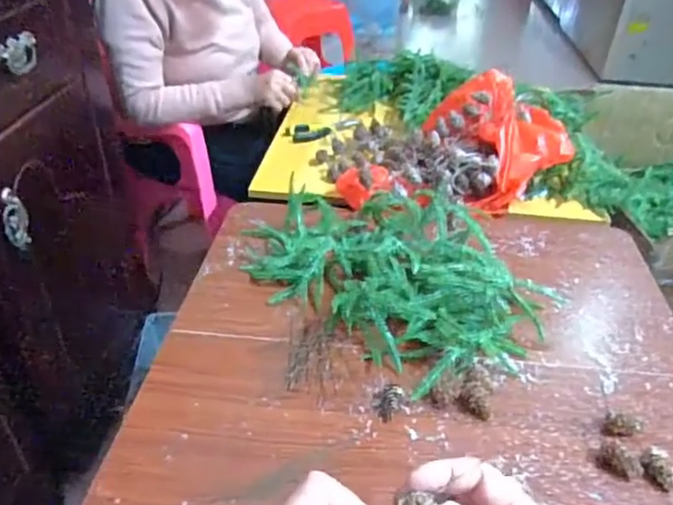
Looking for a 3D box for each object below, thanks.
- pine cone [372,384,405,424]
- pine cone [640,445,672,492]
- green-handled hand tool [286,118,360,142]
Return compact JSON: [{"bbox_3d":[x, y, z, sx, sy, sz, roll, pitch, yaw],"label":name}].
[{"bbox_3d":[0.050,0.145,0.567,0.030,0.019,0.038,27,44,31],"label":"pine cone"},{"bbox_3d":[0.285,0.191,0.508,0.031,0.025,0.024,27,44,31],"label":"pine cone"},{"bbox_3d":[-0.028,-0.240,1.125,0.142,0.027,0.047,-7,34,15],"label":"green-handled hand tool"}]

